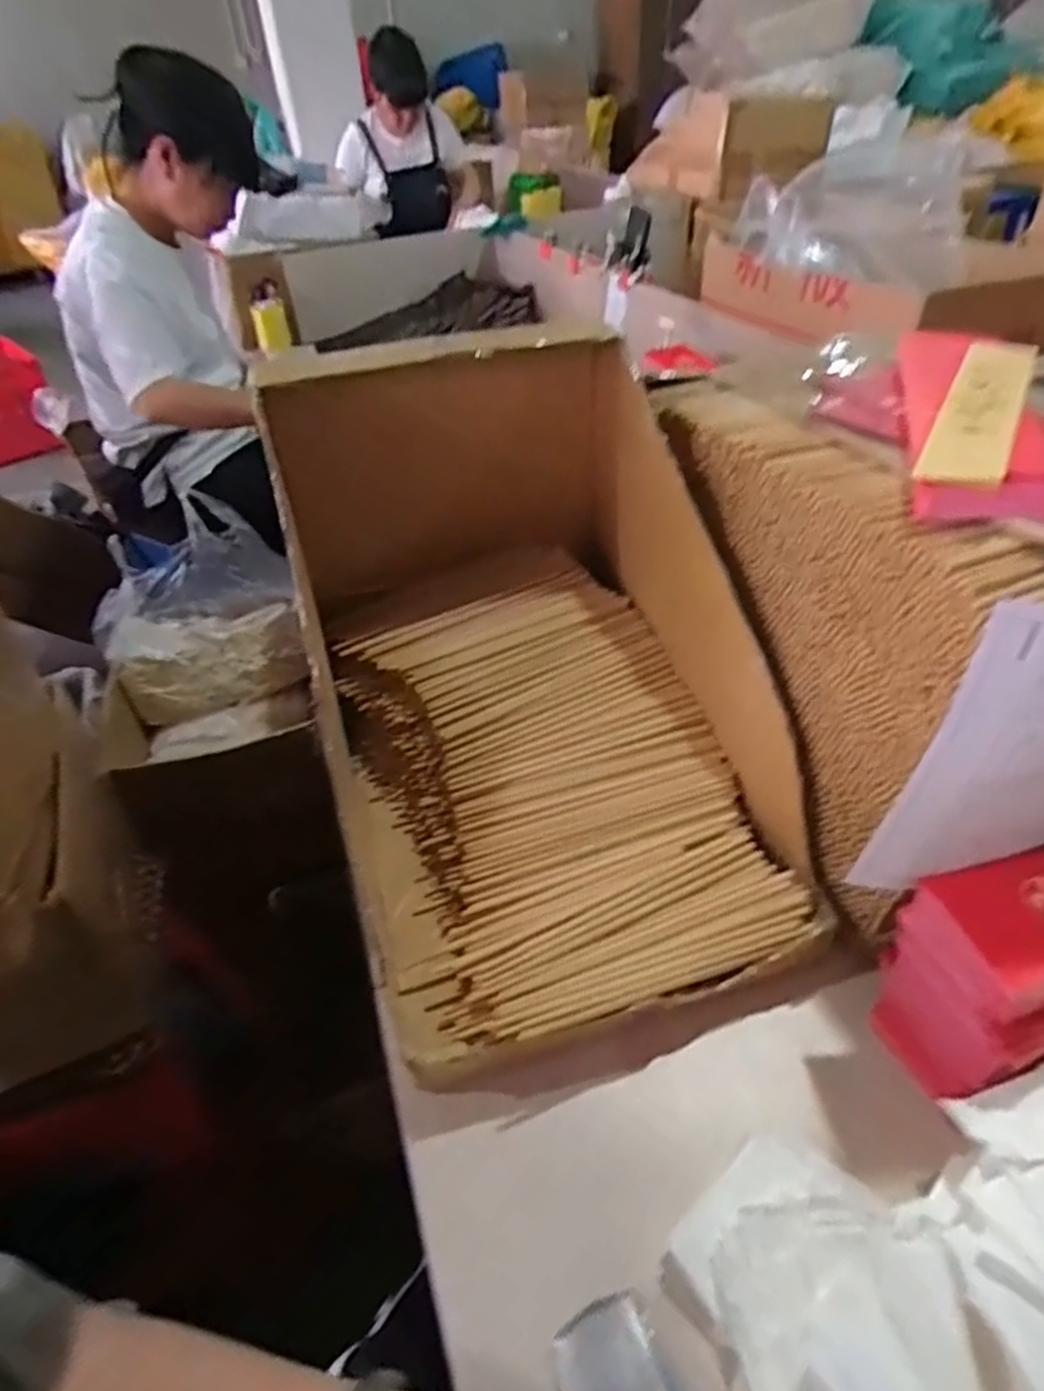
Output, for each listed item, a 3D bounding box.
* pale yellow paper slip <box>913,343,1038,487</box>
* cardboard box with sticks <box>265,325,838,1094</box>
[{"bbox_3d":[0.327,-0.207,0.553,0.050,0.008,0.247,15,44,27],"label":"pale yellow paper slip"},{"bbox_3d":[0.008,-0.026,0.641,0.326,0.285,0.503,-14,41,-10],"label":"cardboard box with sticks"}]

